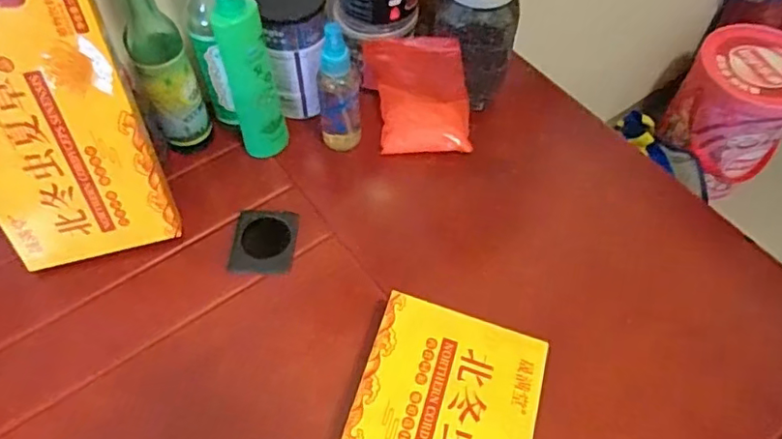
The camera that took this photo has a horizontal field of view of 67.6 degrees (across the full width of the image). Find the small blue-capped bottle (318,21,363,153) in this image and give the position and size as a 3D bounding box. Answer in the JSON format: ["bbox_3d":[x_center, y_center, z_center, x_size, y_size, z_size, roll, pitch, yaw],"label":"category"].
[{"bbox_3d":[-0.050,-0.122,0.578,0.038,0.164,0.042,-3,57,-2],"label":"small blue-capped bottle"}]

